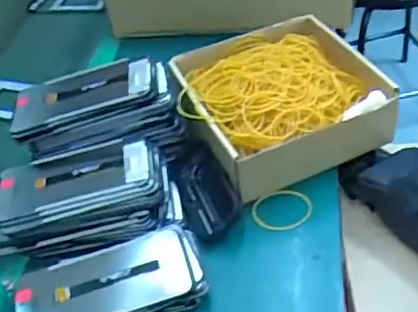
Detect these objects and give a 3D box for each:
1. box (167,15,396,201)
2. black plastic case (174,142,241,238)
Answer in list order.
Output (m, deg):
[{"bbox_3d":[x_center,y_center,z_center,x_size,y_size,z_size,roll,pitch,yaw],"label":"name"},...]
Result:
[{"bbox_3d":[0.076,-0.060,0.644,0.211,0.079,0.193,-21,44,-12],"label":"box"},{"bbox_3d":[-0.004,0.035,0.595,0.050,0.038,0.116,-17,43,-8],"label":"black plastic case"}]

